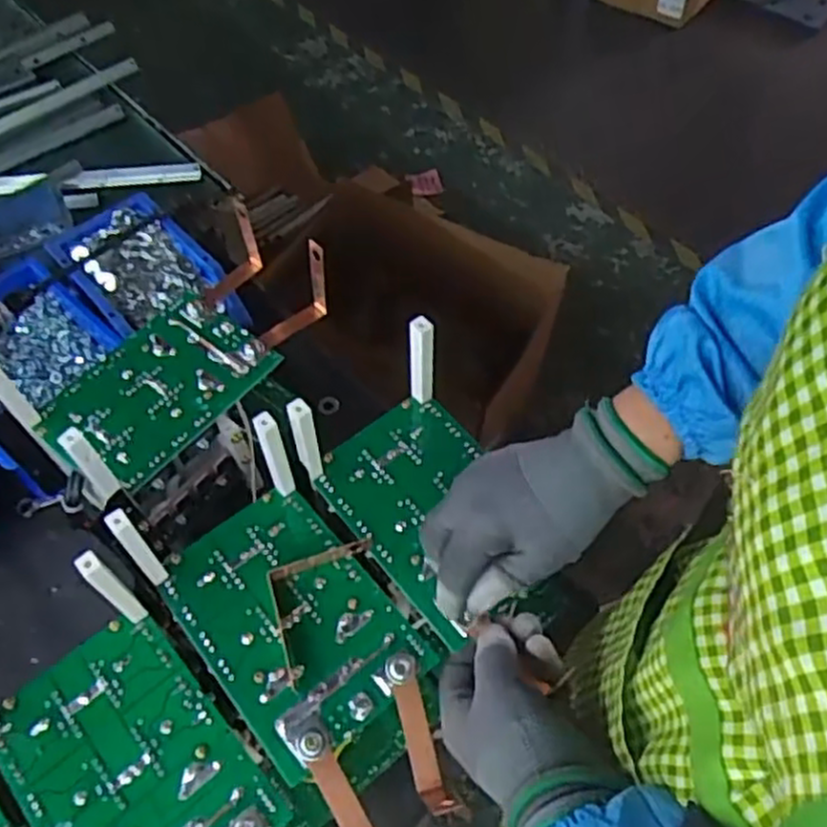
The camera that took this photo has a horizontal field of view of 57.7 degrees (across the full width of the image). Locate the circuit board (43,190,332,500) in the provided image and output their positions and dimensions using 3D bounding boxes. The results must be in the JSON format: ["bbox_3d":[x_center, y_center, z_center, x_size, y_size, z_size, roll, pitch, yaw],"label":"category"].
[{"bbox_3d":[-0.178,-0.051,0.566,0.113,0.069,0.235,33,63,20],"label":"circuit board"}]

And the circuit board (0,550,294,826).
[{"bbox_3d":[-0.152,0.212,0.423,0.112,0.026,0.254,-32,62,-19],"label":"circuit board"}]

